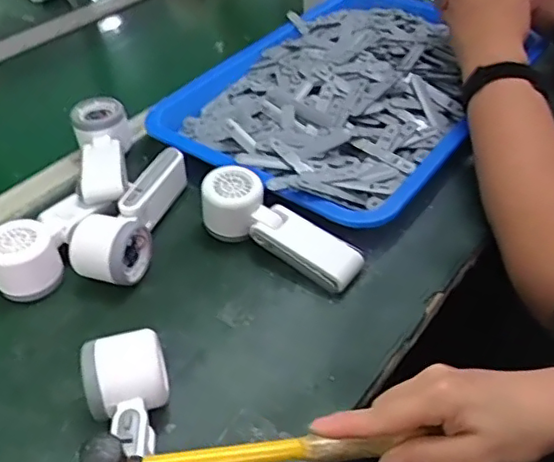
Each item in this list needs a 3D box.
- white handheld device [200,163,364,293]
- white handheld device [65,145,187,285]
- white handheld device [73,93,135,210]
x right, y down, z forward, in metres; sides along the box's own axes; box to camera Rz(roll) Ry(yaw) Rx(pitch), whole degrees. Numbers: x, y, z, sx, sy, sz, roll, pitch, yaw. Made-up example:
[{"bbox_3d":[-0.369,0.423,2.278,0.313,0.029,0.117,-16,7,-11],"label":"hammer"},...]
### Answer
[{"bbox_3d":[0.002,0.001,0.553,0.161,0.050,0.051,32,51,15],"label":"white handheld device"},{"bbox_3d":[-0.141,-0.015,0.574,0.064,0.053,0.160,5,43,9],"label":"white handheld device"},{"bbox_3d":[-0.183,-0.078,0.625,0.055,0.048,0.168,-11,43,-8],"label":"white handheld device"}]

